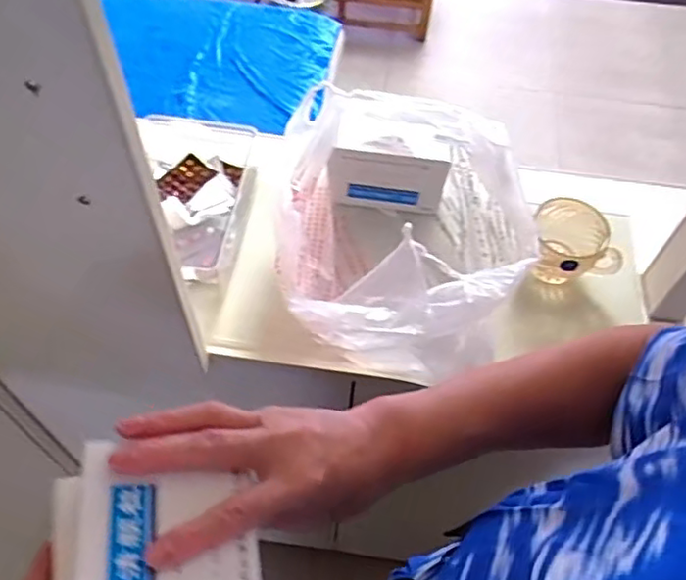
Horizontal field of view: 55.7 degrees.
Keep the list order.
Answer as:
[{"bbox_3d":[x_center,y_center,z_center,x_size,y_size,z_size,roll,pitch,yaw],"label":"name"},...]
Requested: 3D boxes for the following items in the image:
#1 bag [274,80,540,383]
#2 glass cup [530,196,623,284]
[{"bbox_3d":[0.055,-0.052,0.650,0.219,0.158,0.256,2,57,1],"label":"bag"},{"bbox_3d":[0.245,-0.044,0.690,0.095,0.057,0.087,11,58,7],"label":"glass cup"}]

